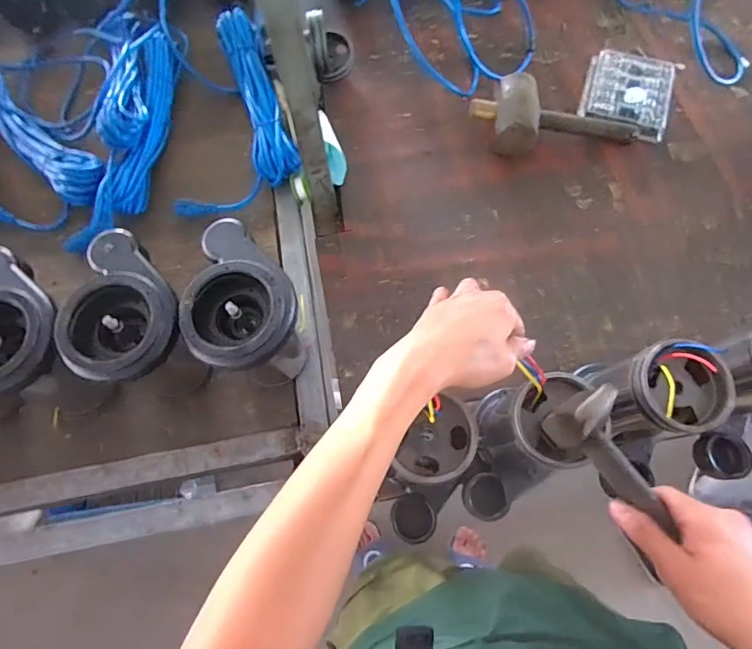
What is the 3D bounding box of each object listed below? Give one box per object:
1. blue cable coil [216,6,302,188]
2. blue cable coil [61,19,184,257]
[{"bbox_3d":[-0.204,-0.390,0.784,0.076,0.041,0.357,-16,70,-5],"label":"blue cable coil"},{"bbox_3d":[-0.402,-0.356,0.759,0.132,0.061,0.469,-7,70,-2],"label":"blue cable coil"}]

